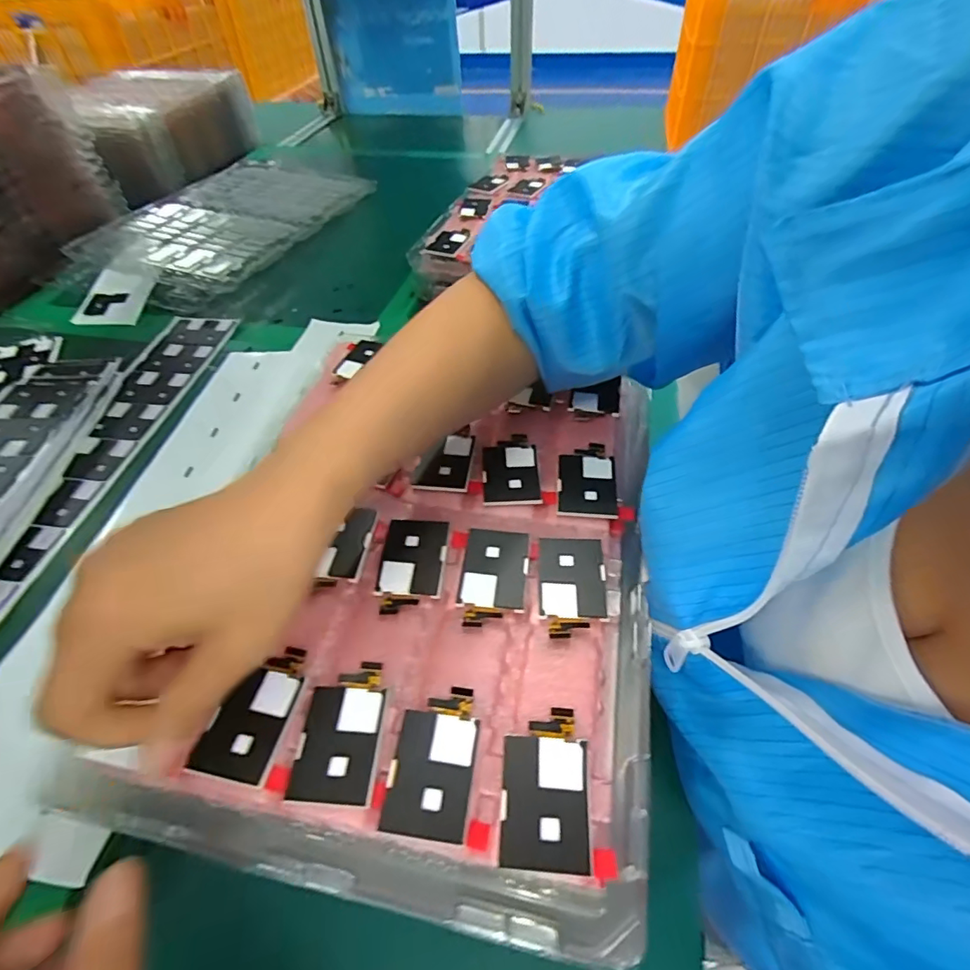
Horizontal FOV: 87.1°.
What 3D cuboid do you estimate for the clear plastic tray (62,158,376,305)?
[{"bbox_3d":[-0.338,-0.366,0.695,0.248,0.028,0.376,19,51,14],"label":"clear plastic tray"}]

